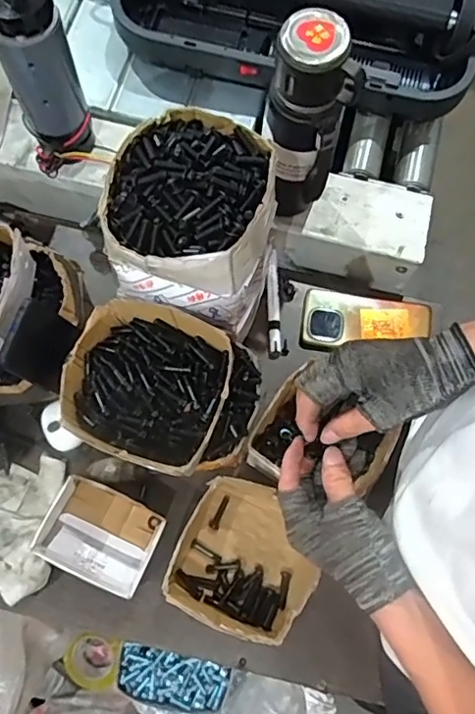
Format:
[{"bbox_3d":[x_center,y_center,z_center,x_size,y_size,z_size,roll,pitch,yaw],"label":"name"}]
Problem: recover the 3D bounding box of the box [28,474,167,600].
[{"bbox_3d":[-0.150,0.194,0.605,0.126,0.058,0.093,24,73,5],"label":"box"}]

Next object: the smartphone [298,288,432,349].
[{"bbox_3d":[0.165,-0.042,0.714,0.161,0.017,0.080,9,73,1],"label":"smartphone"}]

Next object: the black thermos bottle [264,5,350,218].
[{"bbox_3d":[0.069,-0.239,0.590,0.078,0.242,0.064,16,73,3],"label":"black thermos bottle"}]

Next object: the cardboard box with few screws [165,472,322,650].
[{"bbox_3d":[0.007,0.219,0.602,0.150,0.081,0.159,20,73,4],"label":"cardboard box with few screws"}]

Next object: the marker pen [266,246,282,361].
[{"bbox_3d":[0.047,-0.072,0.715,0.016,0.015,0.150,0,73,-2],"label":"marker pen"}]

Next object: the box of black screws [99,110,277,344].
[{"bbox_3d":[-0.044,-0.138,0.537,0.138,0.114,0.156,24,73,5],"label":"box of black screws"}]

